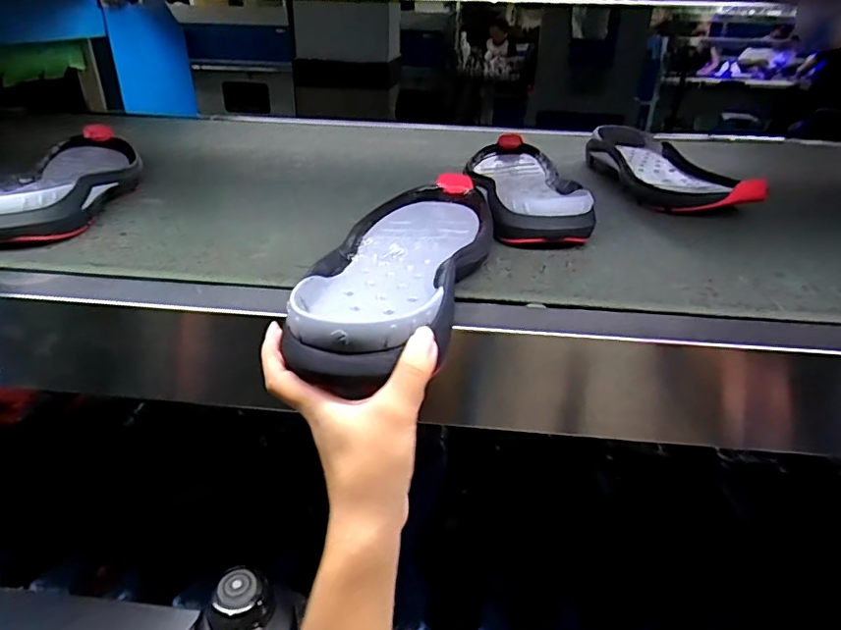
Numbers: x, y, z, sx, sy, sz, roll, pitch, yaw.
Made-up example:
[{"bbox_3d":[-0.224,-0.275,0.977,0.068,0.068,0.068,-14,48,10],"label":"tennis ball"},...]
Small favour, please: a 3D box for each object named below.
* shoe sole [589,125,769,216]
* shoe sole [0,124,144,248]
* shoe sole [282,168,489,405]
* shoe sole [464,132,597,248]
[{"bbox_3d":[0.294,-0.171,0.686,0.086,0.077,0.289,-5,30,-8],"label":"shoe sole"},{"bbox_3d":[-0.395,-0.154,0.622,0.112,0.051,0.305,-6,30,-9],"label":"shoe sole"},{"bbox_3d":[-0.013,-0.046,0.438,0.107,0.044,0.317,7,30,13],"label":"shoe sole"},{"bbox_3d":[0.117,-0.156,0.652,0.114,0.049,0.319,-2,30,-2],"label":"shoe sole"}]

